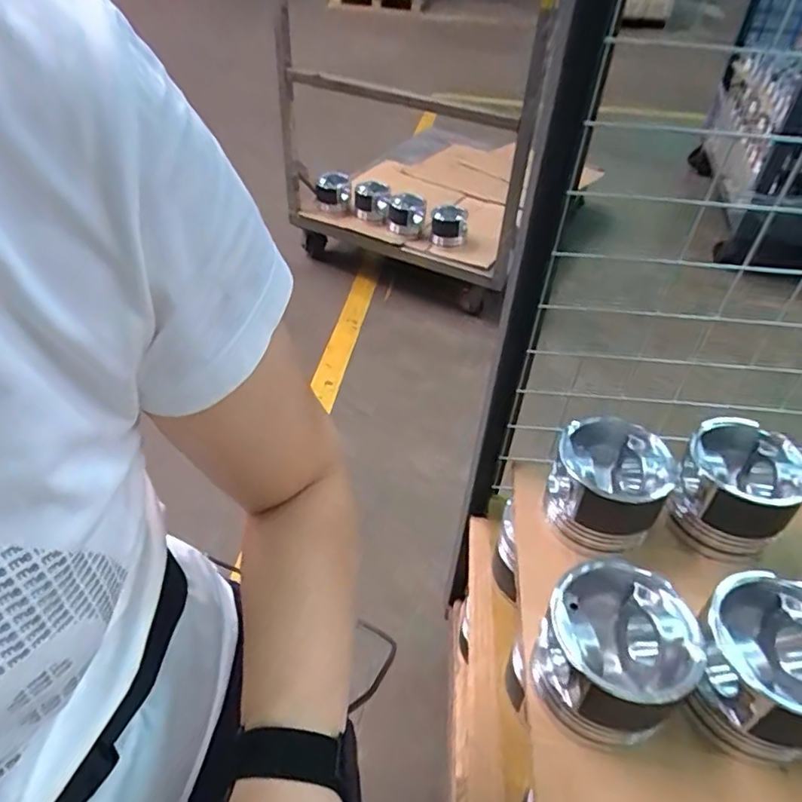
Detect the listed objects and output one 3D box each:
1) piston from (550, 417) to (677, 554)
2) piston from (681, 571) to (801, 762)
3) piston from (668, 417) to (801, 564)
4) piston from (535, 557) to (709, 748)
[{"bbox_3d":[0.215,0.086,0.609,0.110,0.091,0.109,1,43,-1],"label":"piston"},{"bbox_3d":[0.296,0.219,0.476,0.115,0.101,0.109,1,43,-1],"label":"piston"},{"bbox_3d":[0.353,0.091,0.619,0.114,0.090,0.112,28,49,26],"label":"piston"},{"bbox_3d":[0.172,0.209,0.482,0.109,0.104,0.116,1,43,-1],"label":"piston"}]

